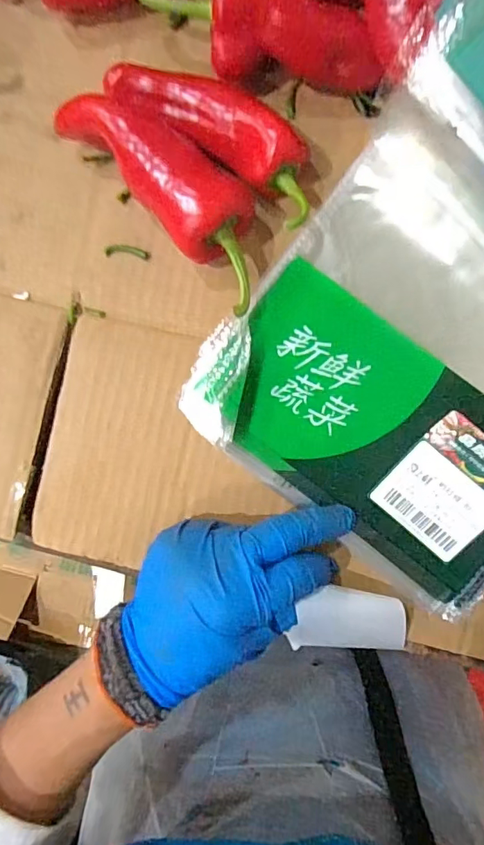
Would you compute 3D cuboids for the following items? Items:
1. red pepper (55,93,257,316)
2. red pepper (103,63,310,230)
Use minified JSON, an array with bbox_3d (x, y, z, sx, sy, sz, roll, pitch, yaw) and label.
[{"bbox_3d":[-0.032,-0.127,0.273,0.132,0.044,0.047,44,95,3],"label":"red pepper"},{"bbox_3d":[-0.011,-0.163,0.275,0.131,0.033,0.044,36,94,4],"label":"red pepper"}]

